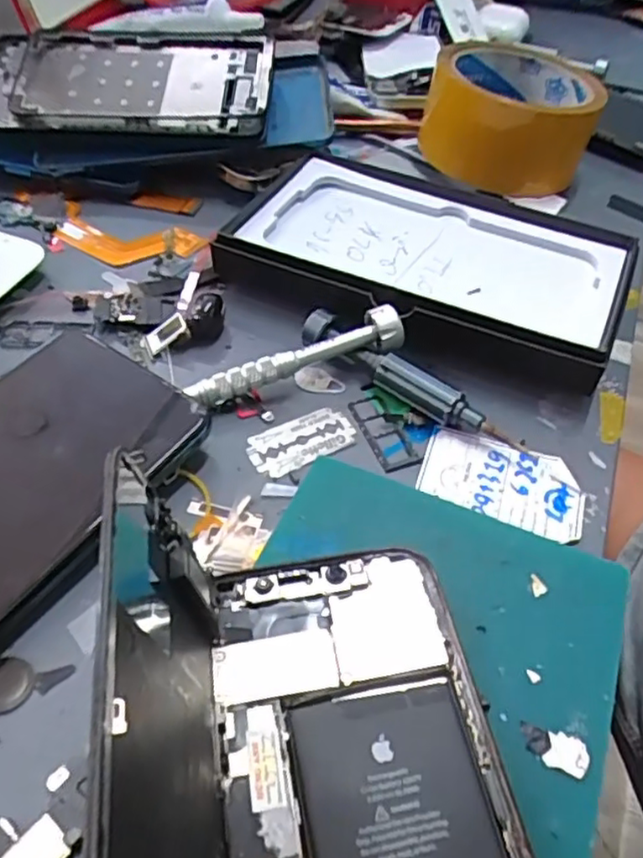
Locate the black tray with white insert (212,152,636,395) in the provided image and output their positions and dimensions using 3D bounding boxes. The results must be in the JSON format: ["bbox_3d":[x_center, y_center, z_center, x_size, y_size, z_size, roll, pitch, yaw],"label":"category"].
[{"bbox_3d":[0.045,-0.082,0.316,0.184,0.032,0.106,22,50,15],"label":"black tray with white insert"}]

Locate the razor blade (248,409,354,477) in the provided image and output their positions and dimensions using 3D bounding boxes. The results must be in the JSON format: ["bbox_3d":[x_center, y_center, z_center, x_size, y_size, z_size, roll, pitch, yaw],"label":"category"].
[{"bbox_3d":[-0.008,0.004,0.256,0.041,0.004,0.022,-23,54,-23],"label":"razor blade"}]

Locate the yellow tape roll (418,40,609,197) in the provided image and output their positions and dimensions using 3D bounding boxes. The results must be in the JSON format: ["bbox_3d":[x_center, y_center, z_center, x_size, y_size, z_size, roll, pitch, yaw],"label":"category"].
[{"bbox_3d":[0.111,-0.188,0.396,0.092,0.049,0.098,2,48,-3],"label":"yellow tape roll"}]

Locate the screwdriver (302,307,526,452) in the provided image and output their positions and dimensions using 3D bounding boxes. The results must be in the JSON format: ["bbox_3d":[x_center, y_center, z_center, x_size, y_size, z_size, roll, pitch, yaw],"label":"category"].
[{"bbox_3d":[0.033,-0.019,0.267,0.098,0.019,0.012,29,52,20],"label":"screwdriver"}]

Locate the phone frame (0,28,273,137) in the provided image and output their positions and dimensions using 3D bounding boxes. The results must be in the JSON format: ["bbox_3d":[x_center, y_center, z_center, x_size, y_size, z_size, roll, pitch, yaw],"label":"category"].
[{"bbox_3d":[-0.112,-0.196,0.375,0.164,0.010,0.081,2,64,3],"label":"phone frame"}]

